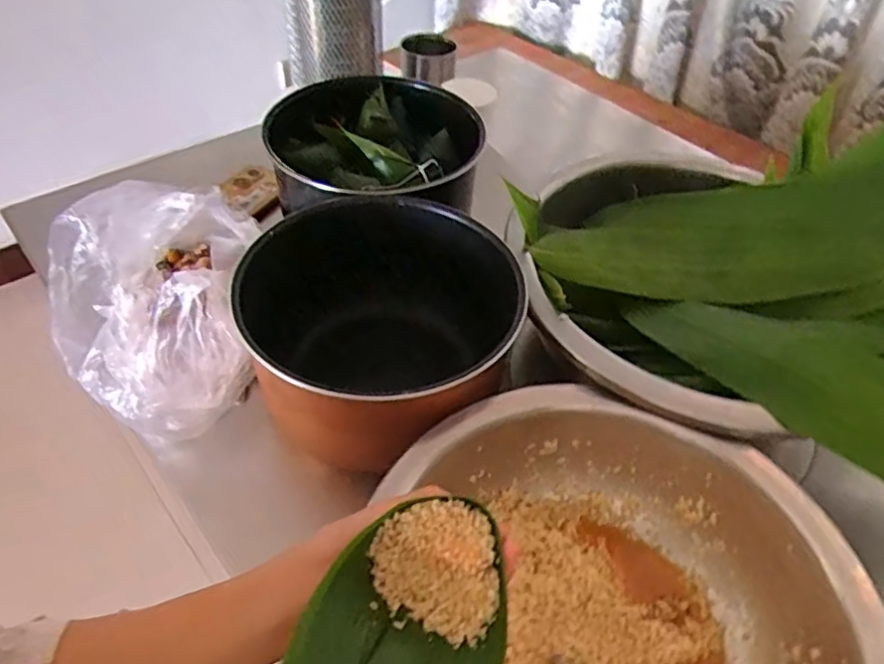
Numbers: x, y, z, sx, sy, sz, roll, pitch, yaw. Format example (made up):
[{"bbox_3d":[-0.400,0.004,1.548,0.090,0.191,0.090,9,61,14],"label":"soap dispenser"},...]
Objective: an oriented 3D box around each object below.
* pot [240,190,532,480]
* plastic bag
[{"bbox_3d":[-0.054,0.004,0.563,0.226,0.150,0.242,2,47,-2],"label":"pot"},{"bbox_3d":[-0.264,-0.047,0.579,0.190,0.124,0.276,-16,50,-18],"label":"plastic bag"}]

